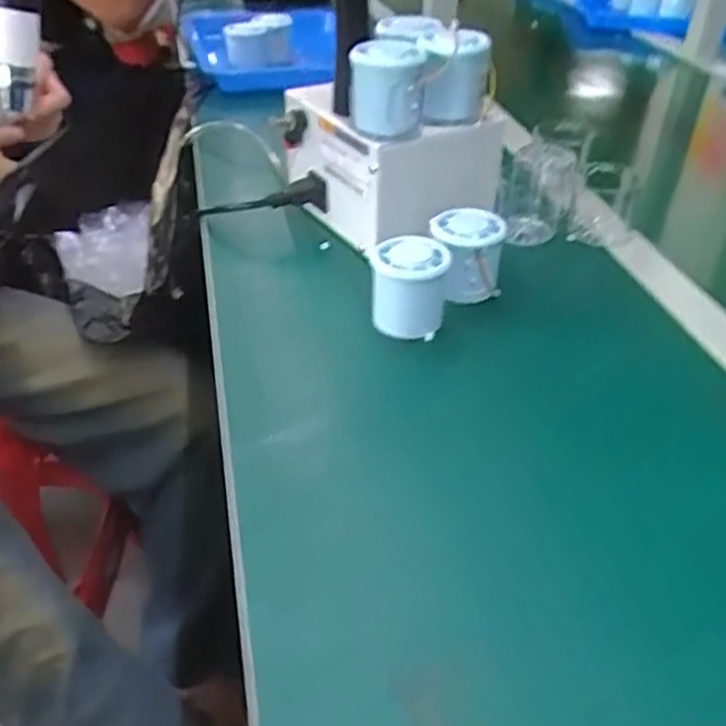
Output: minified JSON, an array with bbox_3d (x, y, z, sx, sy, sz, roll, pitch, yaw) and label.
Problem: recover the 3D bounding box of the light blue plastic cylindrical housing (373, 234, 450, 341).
[{"bbox_3d":[0.034,-0.054,0.560,0.052,0.065,0.047,7,37,6],"label":"light blue plastic cylindrical housing"}]

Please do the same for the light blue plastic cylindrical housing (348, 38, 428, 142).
[{"bbox_3d":[0.019,-0.214,0.592,0.058,0.063,0.051,1,37,-2],"label":"light blue plastic cylindrical housing"}]

